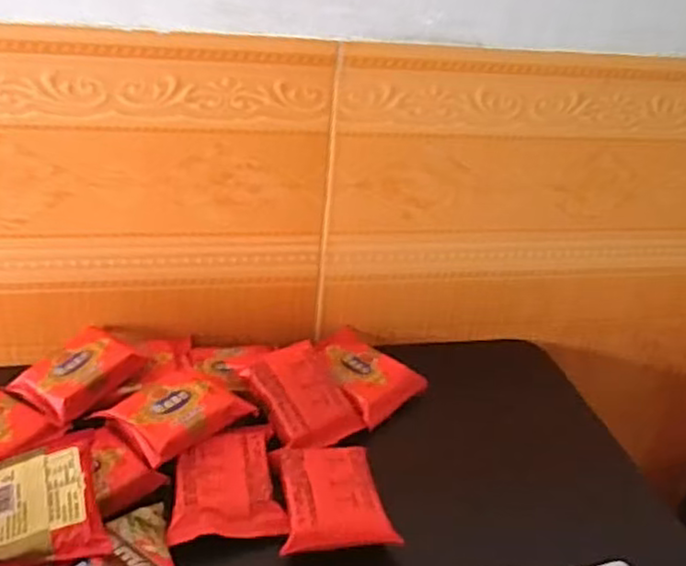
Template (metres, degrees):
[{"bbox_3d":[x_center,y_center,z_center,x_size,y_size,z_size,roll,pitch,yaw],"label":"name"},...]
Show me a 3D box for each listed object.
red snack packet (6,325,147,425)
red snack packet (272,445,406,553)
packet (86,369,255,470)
[{"bbox_3d":[-0.189,0.062,0.500,0.062,0.023,0.076,22,34,26],"label":"red snack packet"},{"bbox_3d":[-0.008,0.129,0.439,0.063,0.013,0.072,-3,31,-15],"label":"red snack packet"},{"bbox_3d":[-0.111,0.087,0.470,0.060,0.025,0.080,27,36,31],"label":"packet"}]

